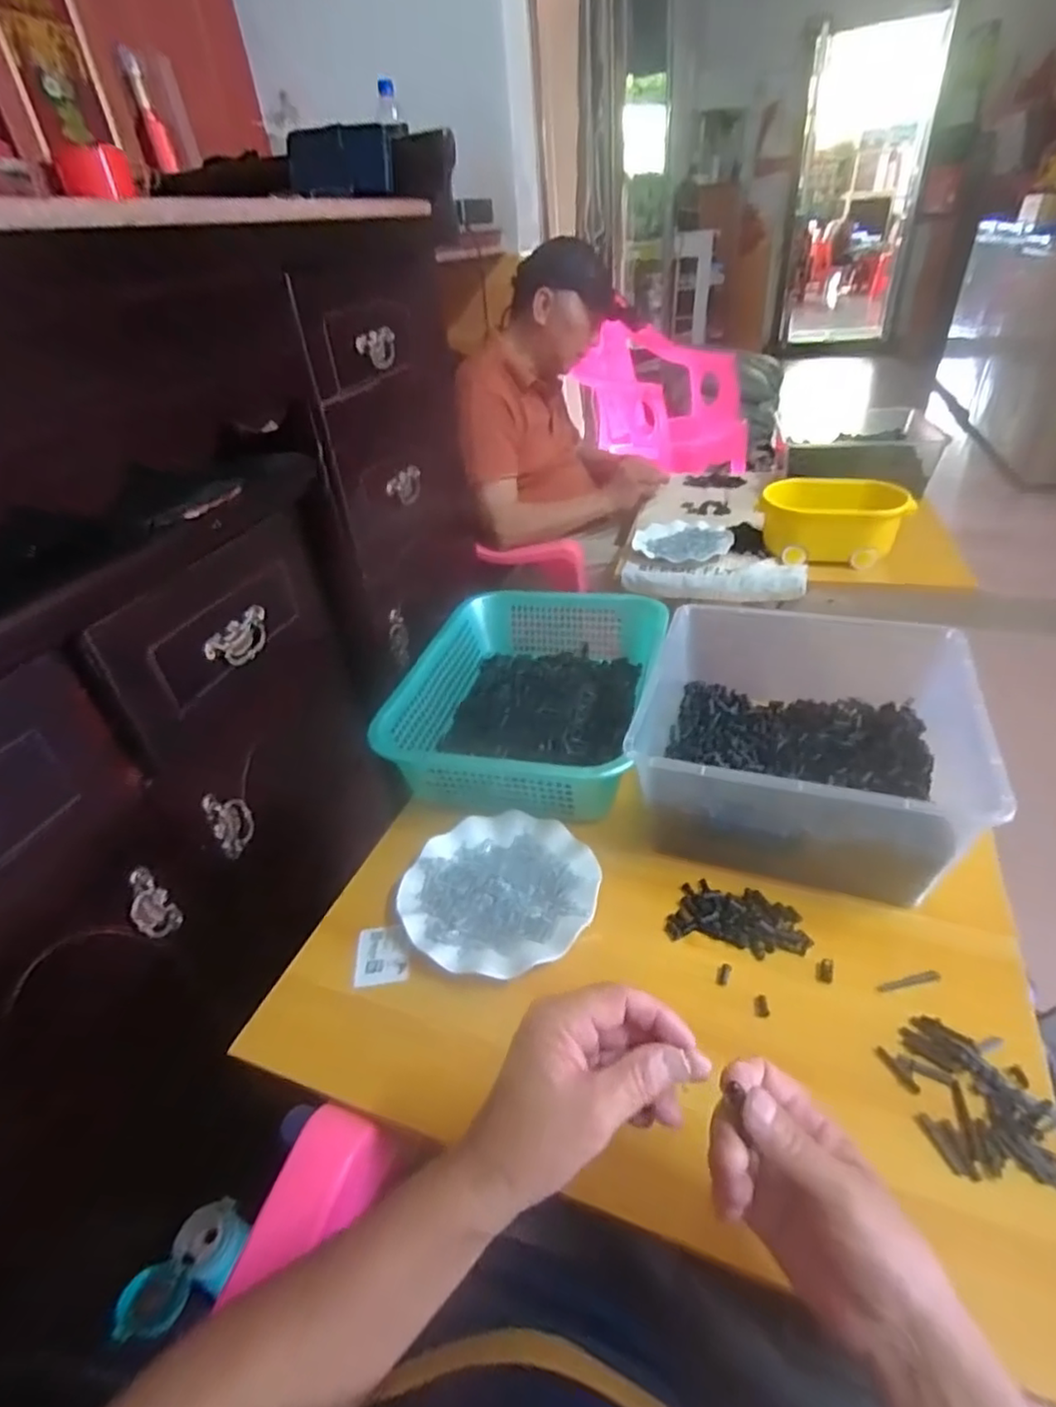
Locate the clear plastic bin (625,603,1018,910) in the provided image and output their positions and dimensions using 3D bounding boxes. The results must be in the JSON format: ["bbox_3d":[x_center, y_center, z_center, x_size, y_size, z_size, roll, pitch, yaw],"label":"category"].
[{"bbox_3d":[0.287,0.028,0.682,0.287,0.141,0.326,9,38,20],"label":"clear plastic bin"}]

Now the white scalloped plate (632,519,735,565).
[{"bbox_3d":[0.302,-0.318,1.253,0.181,0.021,0.182,5,37,14],"label":"white scalloped plate"}]

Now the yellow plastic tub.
[{"bbox_3d":[0.540,-0.323,1.144,0.244,0.125,0.119,12,40,23],"label":"yellow plastic tub"}]

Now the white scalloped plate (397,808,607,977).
[{"bbox_3d":[-0.029,0.182,0.630,0.181,0.023,0.180,-4,36,3],"label":"white scalloped plate"}]

